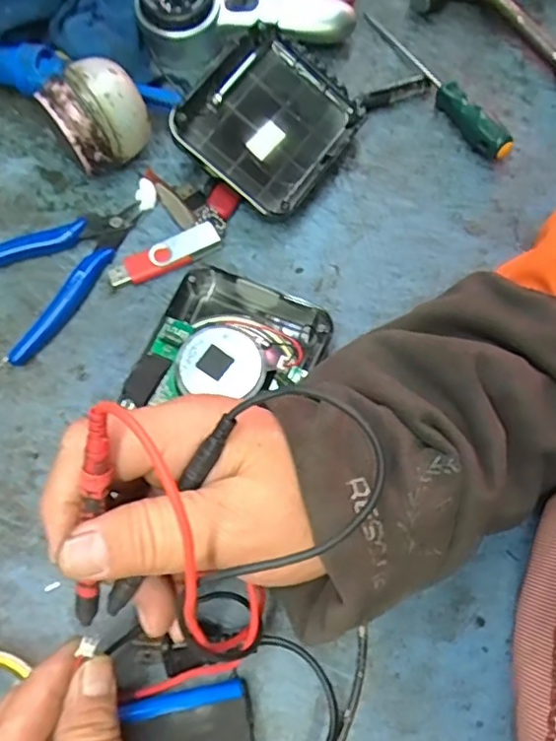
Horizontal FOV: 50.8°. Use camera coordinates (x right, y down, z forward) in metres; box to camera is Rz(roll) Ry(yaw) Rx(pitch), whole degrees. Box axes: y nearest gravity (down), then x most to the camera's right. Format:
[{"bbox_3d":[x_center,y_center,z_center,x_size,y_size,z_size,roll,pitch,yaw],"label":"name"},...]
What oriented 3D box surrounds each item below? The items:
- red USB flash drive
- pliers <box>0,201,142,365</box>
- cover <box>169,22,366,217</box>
[{"bbox_3d":[-0.072,-0.072,0.373,0.072,0.012,0.020,-24,72,-9],"label":"red USB flash drive"},{"bbox_3d":[-0.143,-0.071,0.373,0.075,0.012,0.121,38,74,13],"label":"pliers"},{"bbox_3d":[-0.004,-0.163,0.383,0.092,0.021,0.110,39,78,-9],"label":"cover"}]

